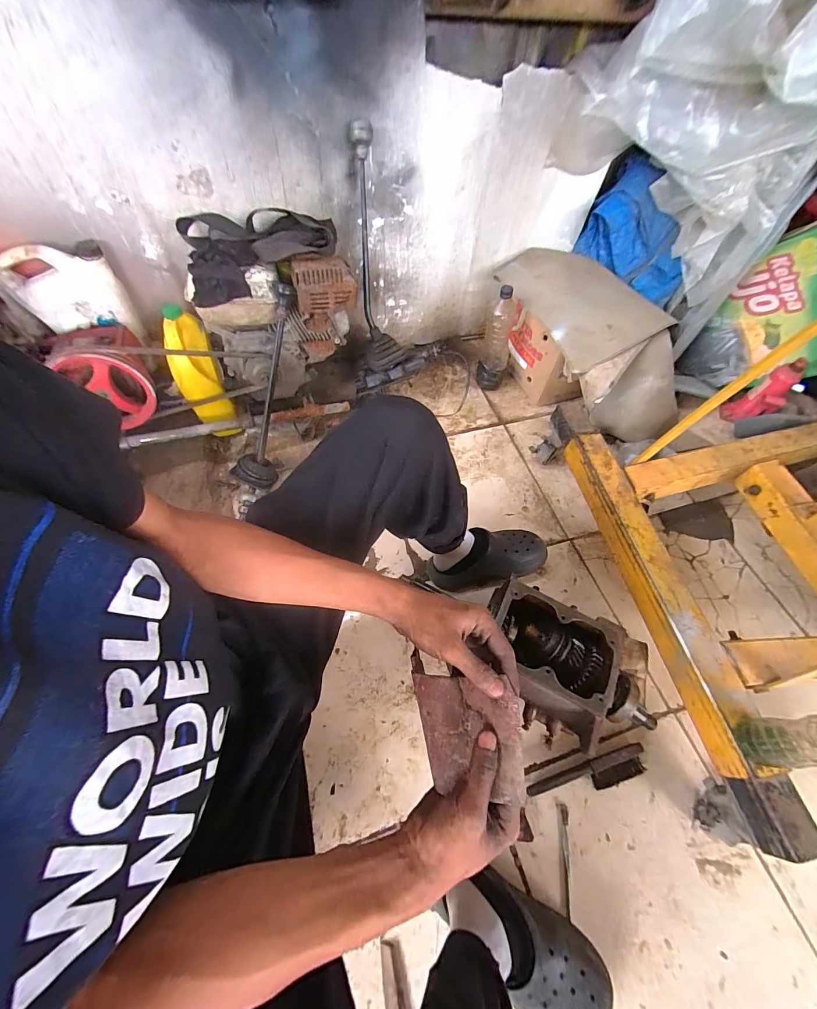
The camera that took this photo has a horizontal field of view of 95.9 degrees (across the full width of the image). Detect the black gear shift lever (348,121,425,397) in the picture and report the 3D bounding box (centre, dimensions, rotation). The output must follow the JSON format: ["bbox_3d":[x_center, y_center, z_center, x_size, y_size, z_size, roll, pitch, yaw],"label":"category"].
[{"bbox_3d":[-0.065,-0.577,0.948,0.187,0.556,0.110,-7,32,-6],"label":"black gear shift lever"}]

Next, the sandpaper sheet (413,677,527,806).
[{"bbox_3d":[0.054,0.213,0.346,0.104,0.012,0.092,-13,64,28],"label":"sandpaper sheet"}]

